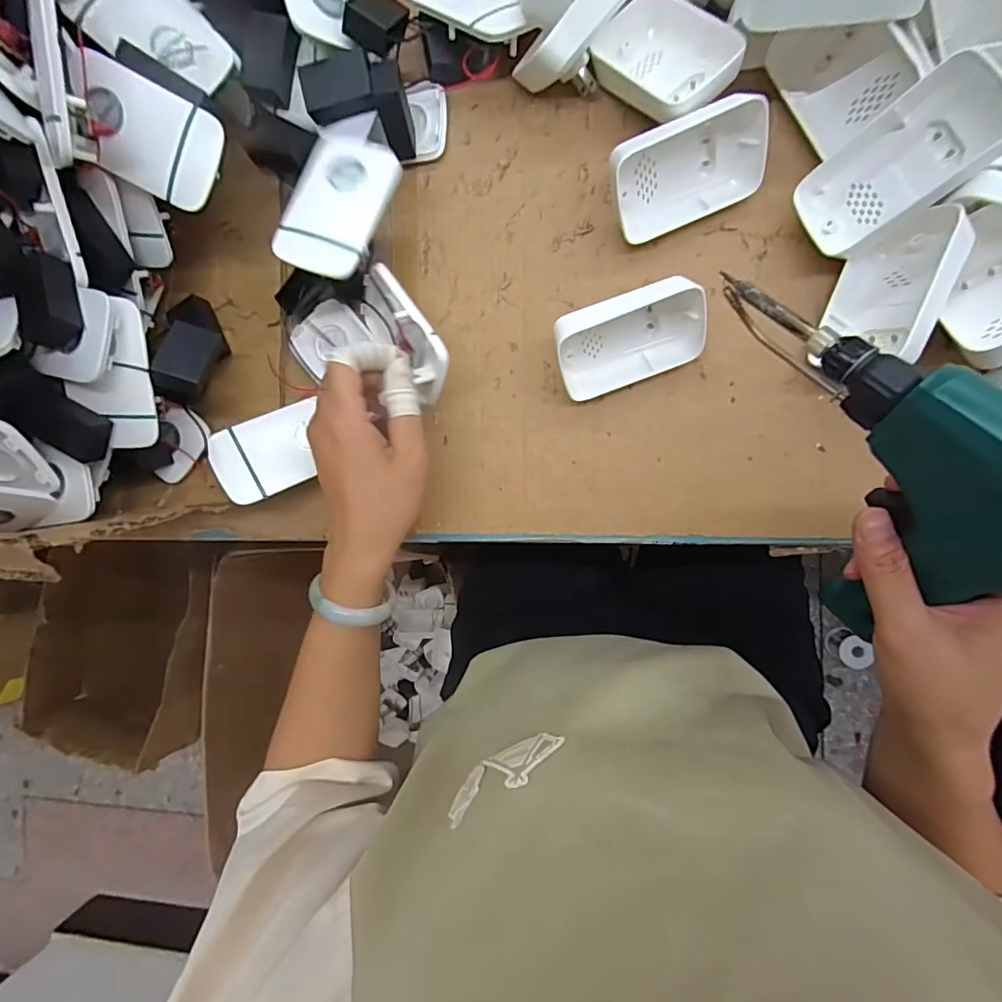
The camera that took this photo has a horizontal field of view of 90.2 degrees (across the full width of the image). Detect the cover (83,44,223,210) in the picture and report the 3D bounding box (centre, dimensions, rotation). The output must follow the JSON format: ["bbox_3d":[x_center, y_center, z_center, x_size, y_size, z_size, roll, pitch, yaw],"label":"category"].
[{"bbox_3d":[-0.217,-0.224,0.308,0.081,0.011,0.057,25,105,-10],"label":"cover"}]

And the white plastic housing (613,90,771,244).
[{"bbox_3d":[0.121,-0.216,0.325,0.099,0.048,0.052,-22,88,9],"label":"white plastic housing"}]

